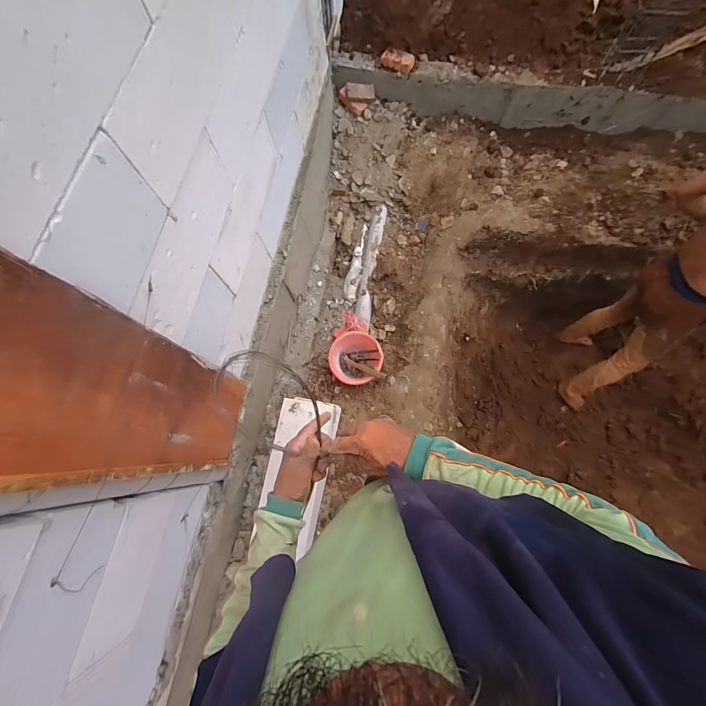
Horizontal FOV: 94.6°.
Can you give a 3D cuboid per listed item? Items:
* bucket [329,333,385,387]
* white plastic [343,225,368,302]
[{"bbox_3d":[0.013,0.035,1.493,0.228,0.149,0.214,-19,74,-5],"label":"bucket"},{"bbox_3d":[0.015,-0.471,1.706,0.078,0.051,0.434,9,73,4],"label":"white plastic"}]

